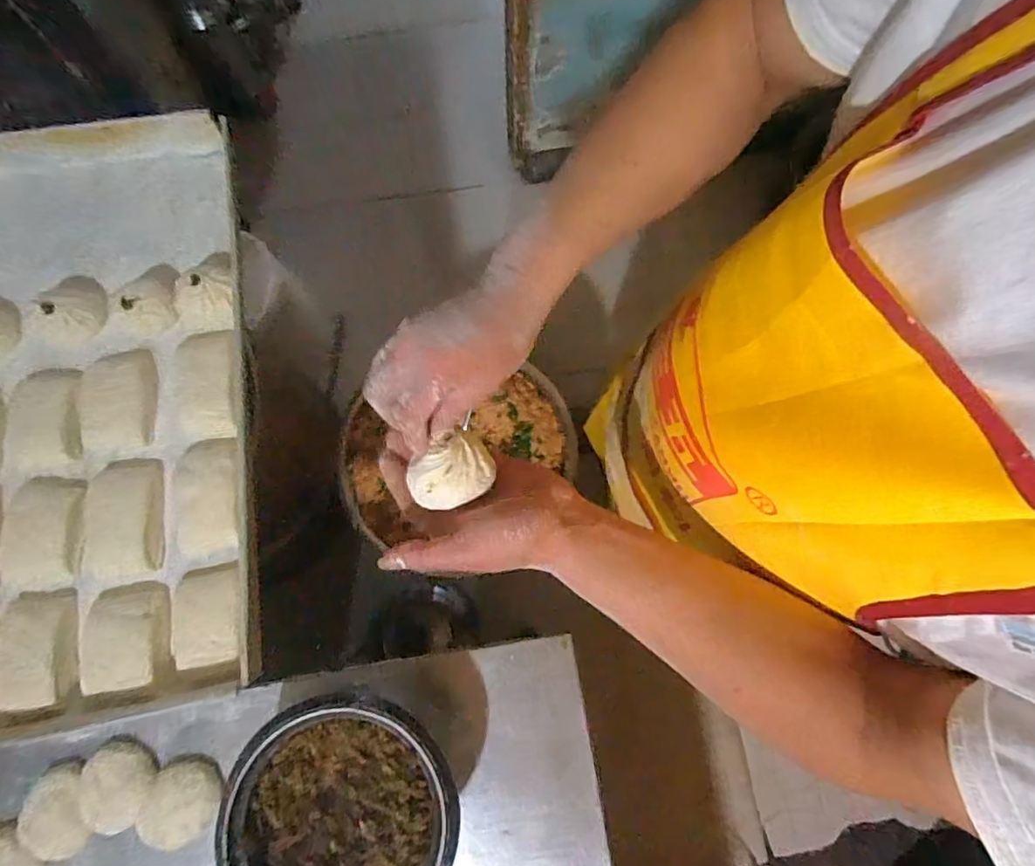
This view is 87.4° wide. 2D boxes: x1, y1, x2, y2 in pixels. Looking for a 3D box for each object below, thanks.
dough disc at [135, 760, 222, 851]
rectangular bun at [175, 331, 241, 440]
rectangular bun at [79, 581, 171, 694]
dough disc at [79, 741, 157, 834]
[{"bbox_3d":[-0.319,0.358,0.514,0.069,0.023,0.077,15,77,2],"label":"dough disc"},{"bbox_3d":[-0.320,-0.056,0.567,0.059,0.031,0.121,-7,78,-2],"label":"rectangular bun"},{"bbox_3d":[-0.371,0.191,0.513,0.086,0.024,0.092,-8,78,-2],"label":"rectangular bun"},{"bbox_3d":[-0.381,0.340,0.518,0.062,0.024,0.076,-9,78,-4],"label":"dough disc"}]

